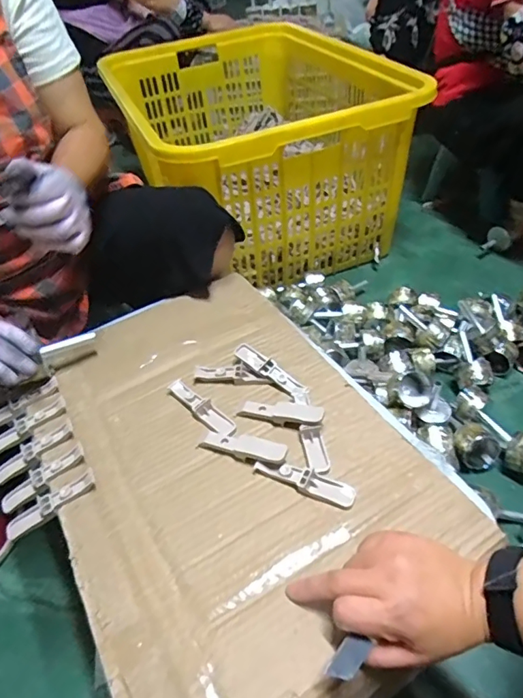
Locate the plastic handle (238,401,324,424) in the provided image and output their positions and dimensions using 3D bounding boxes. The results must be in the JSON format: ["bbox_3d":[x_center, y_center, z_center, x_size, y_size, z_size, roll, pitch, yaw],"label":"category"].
[{"bbox_3d":[0.022,0.069,0.532,0.088,0.018,0.023,7,46,15],"label":"plastic handle"}]

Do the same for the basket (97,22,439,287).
[{"bbox_3d":[-0.028,-0.549,1.317,0.606,0.357,0.857,-19,45,-11],"label":"basket"}]

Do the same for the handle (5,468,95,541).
[{"bbox_3d":[-0.211,0.156,0.494,0.101,0.015,0.022,-34,47,-2],"label":"handle"}]

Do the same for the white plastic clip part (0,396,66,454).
[{"bbox_3d":[-0.271,0.087,0.568,0.099,0.016,0.026,-34,48,-7],"label":"white plastic clip part"}]

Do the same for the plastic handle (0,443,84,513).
[{"bbox_3d":[-0.229,0.133,0.519,0.097,0.011,0.024,-36,49,-8],"label":"plastic handle"}]

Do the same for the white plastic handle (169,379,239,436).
[{"bbox_3d":[-0.066,0.061,0.550,0.022,0.009,0.098,-36,51,-26],"label":"white plastic handle"}]

